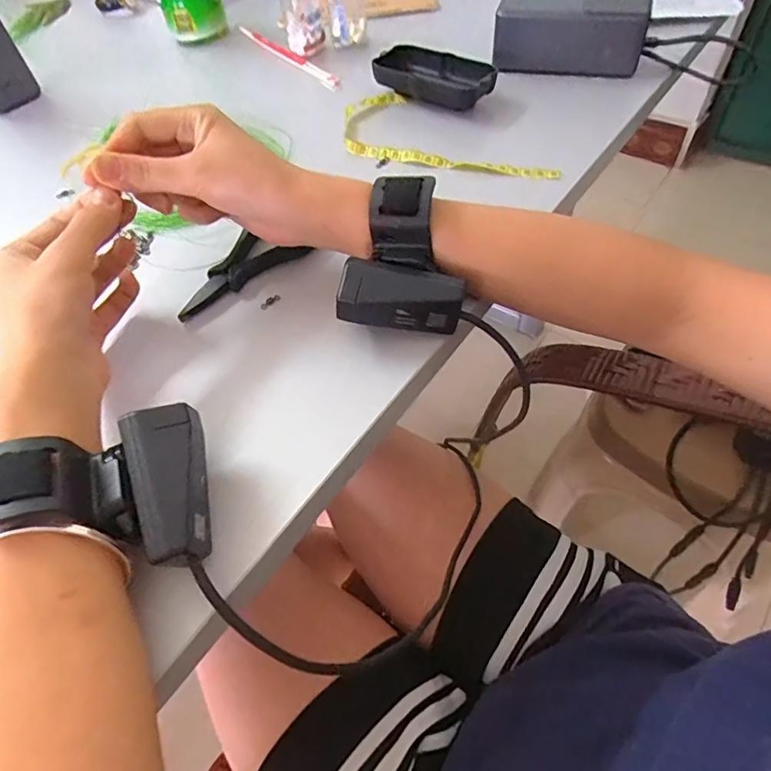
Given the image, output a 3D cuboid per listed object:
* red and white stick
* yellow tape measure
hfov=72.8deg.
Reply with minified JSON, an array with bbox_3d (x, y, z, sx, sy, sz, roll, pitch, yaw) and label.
[{"bbox_3d":[-0.104,-0.344,0.543,0.015,0.007,0.186,-37,58,-20],"label":"red and white stick"},{"bbox_3d":[0.051,-0.205,0.434,0.196,0.011,0.085,20,58,19],"label":"yellow tape measure"}]

